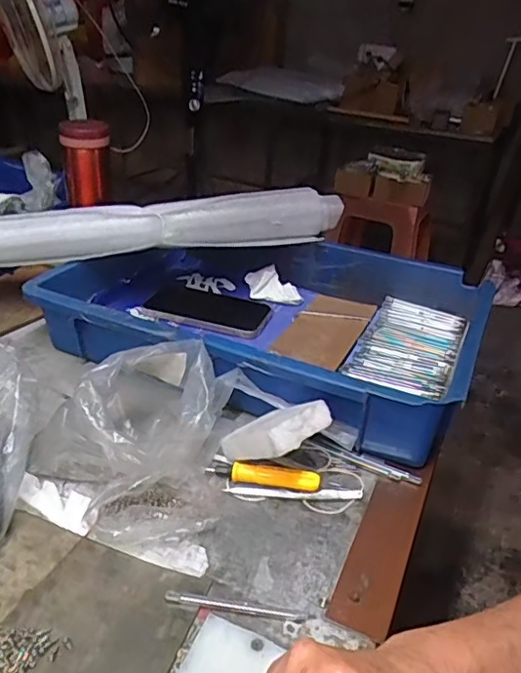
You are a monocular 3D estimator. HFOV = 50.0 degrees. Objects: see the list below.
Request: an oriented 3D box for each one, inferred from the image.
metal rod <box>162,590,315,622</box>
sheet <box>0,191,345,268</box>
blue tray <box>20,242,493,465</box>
[{"bbox_3d":[-0.014,0.170,0.353,0.093,0.004,0.008,7,29,3],"label":"metal rod"},{"bbox_3d":[-0.111,-0.126,0.637,0.435,0.060,0.051,-7,33,-18],"label":"sheet"},{"bbox_3d":[-0.001,-0.021,0.614,0.439,0.089,0.284,16,33,19],"label":"blue tray"}]

